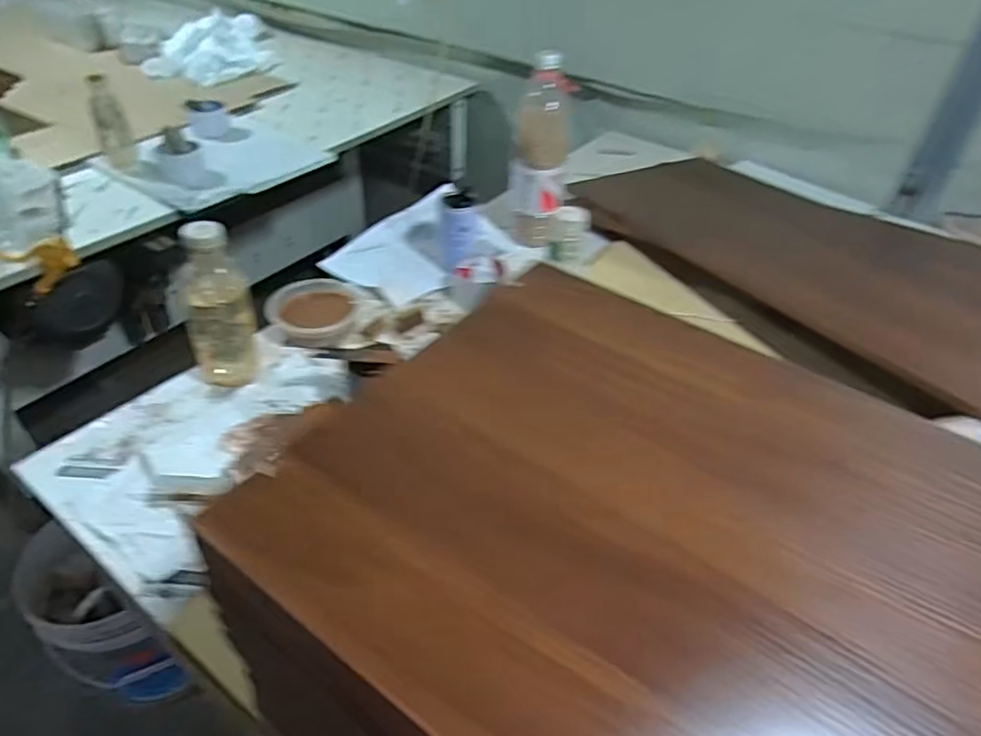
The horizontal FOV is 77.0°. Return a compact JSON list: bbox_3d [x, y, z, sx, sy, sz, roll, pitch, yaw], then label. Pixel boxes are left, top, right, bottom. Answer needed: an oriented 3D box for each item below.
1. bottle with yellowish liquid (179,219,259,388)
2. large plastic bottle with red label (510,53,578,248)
[{"bbox_3d":[-0.326,-0.072,0.734,0.075,0.193,0.060,-16,44,-20],"label":"bottle with yellowish liquid"},{"bbox_3d":[0.080,-0.342,1.023,0.090,0.301,0.091,1,41,-1],"label":"large plastic bottle with red label"}]

